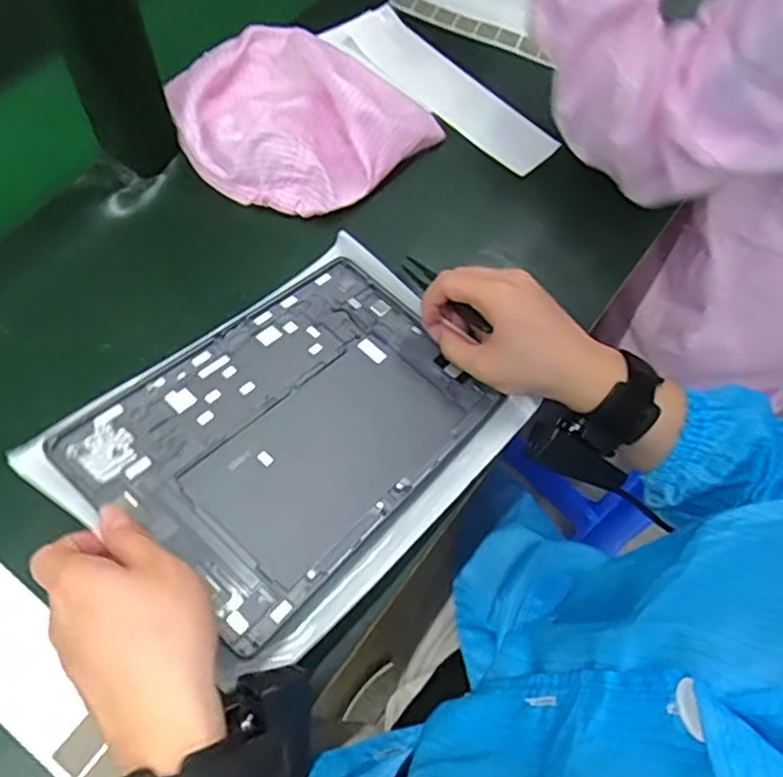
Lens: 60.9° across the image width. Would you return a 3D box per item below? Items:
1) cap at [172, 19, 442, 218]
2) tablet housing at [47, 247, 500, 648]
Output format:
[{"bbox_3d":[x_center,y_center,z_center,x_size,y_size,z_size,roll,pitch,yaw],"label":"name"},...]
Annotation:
[{"bbox_3d":[-0.078,-0.228,0.565,0.182,0.068,0.186,1,65,-3],"label":"cap"},{"bbox_3d":[-0.059,0.019,0.431,0.170,0.008,0.248,41,53,12],"label":"tablet housing"}]

